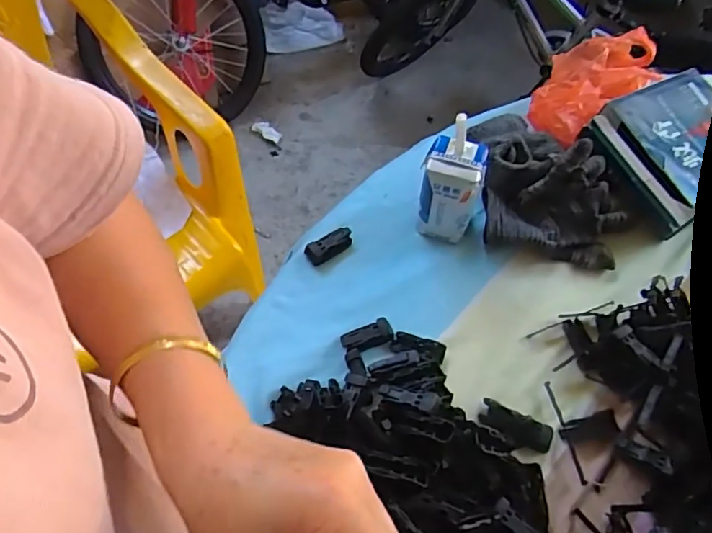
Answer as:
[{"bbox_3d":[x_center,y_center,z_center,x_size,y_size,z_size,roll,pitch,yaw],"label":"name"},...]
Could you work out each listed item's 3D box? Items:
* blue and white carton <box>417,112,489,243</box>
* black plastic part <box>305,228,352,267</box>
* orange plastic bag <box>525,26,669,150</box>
[{"bbox_3d":[0.087,-0.075,0.521,0.050,0.119,0.046,14,62,6],"label":"blue and white carton"},{"bbox_3d":[-0.026,-0.021,0.553,0.048,0.012,0.022,-33,67,-17],"label":"black plastic part"},{"bbox_3d":[0.262,-0.212,0.631,0.212,0.045,0.103,-36,68,-18],"label":"orange plastic bag"}]

